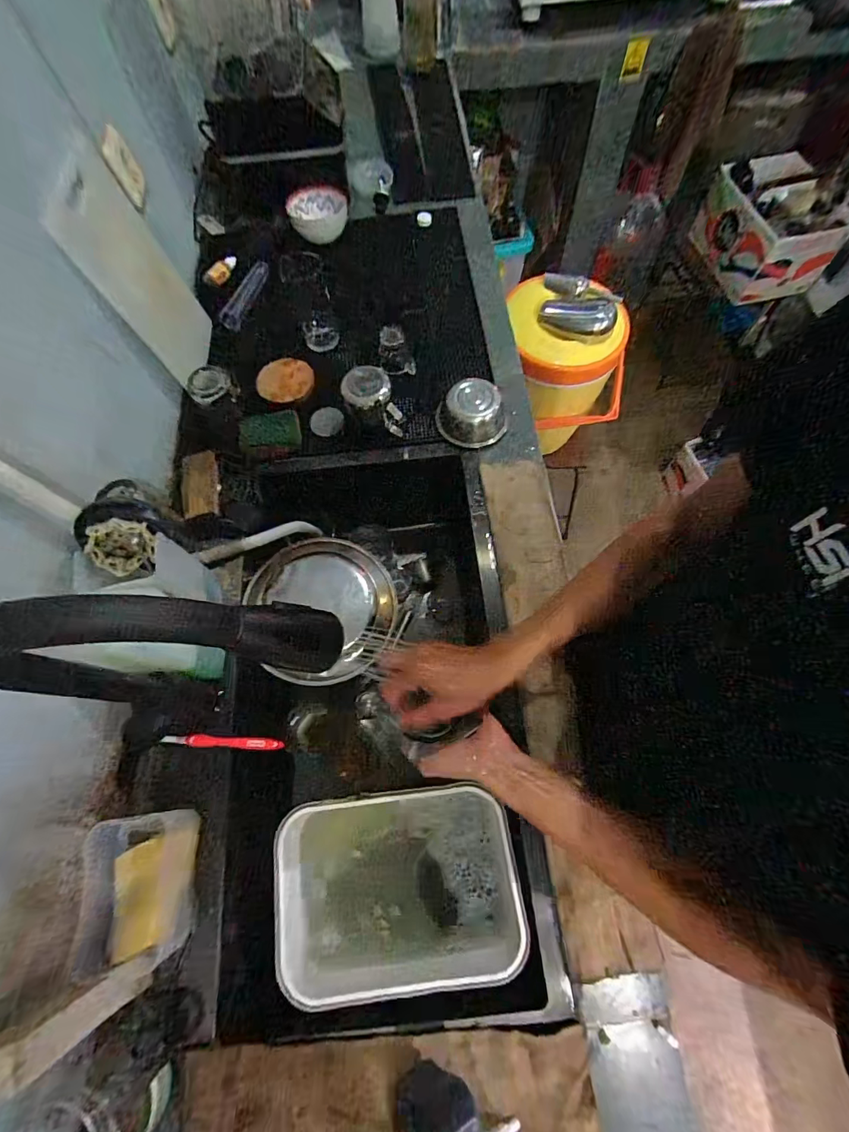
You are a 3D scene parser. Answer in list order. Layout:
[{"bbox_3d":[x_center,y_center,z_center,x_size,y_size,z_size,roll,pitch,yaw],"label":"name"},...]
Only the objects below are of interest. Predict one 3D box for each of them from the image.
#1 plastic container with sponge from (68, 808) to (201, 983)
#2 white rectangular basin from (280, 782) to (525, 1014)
[{"bbox_3d":[-0.307,0.346,0.487,0.082,0.078,0.135,-13,68,-2],"label":"plastic container with sponge"},{"bbox_3d":[-0.034,0.388,0.548,0.289,0.076,0.195,-5,67,1],"label":"white rectangular basin"}]

